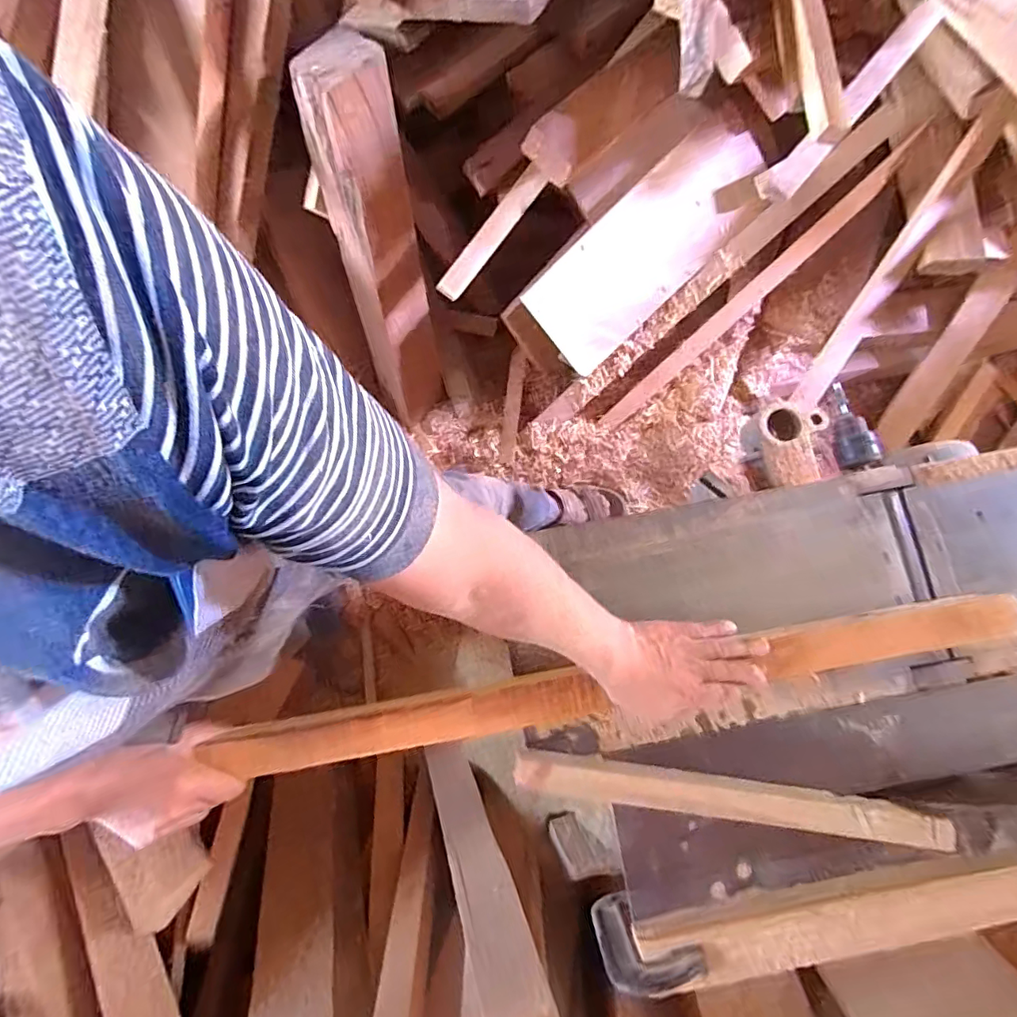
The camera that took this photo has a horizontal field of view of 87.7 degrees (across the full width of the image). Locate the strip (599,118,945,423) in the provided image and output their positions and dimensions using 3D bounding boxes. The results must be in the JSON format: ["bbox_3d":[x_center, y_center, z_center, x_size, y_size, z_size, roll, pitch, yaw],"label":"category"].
[{"bbox_3d":[0.511,-0.455,1.122,0.818,0.033,0.049,-42,82,17],"label":"strip"}]

